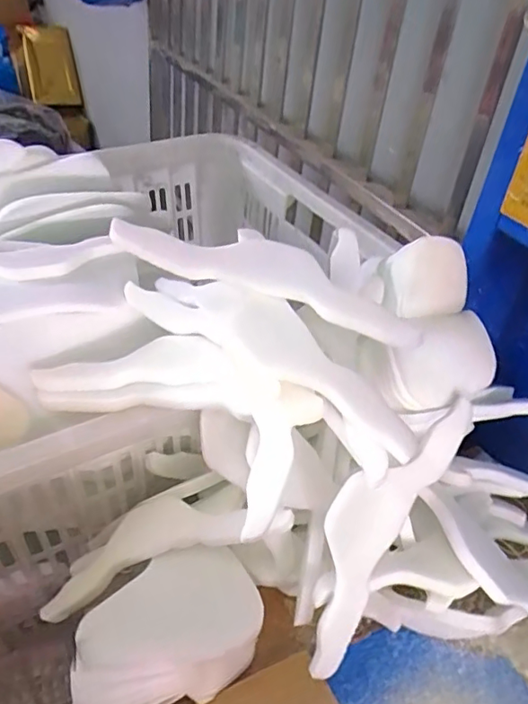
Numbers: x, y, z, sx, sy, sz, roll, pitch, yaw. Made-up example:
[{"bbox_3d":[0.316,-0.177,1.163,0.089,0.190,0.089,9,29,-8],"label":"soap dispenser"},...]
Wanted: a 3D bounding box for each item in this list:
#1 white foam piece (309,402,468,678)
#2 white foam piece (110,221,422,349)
[{"bbox_3d":[0.085,0.133,0.432,0.065,0.235,0.017,33,-5,-16],"label":"white foam piece"},{"bbox_3d":[0.005,-0.061,0.449,0.240,0.040,0.062,18,39,14],"label":"white foam piece"}]

